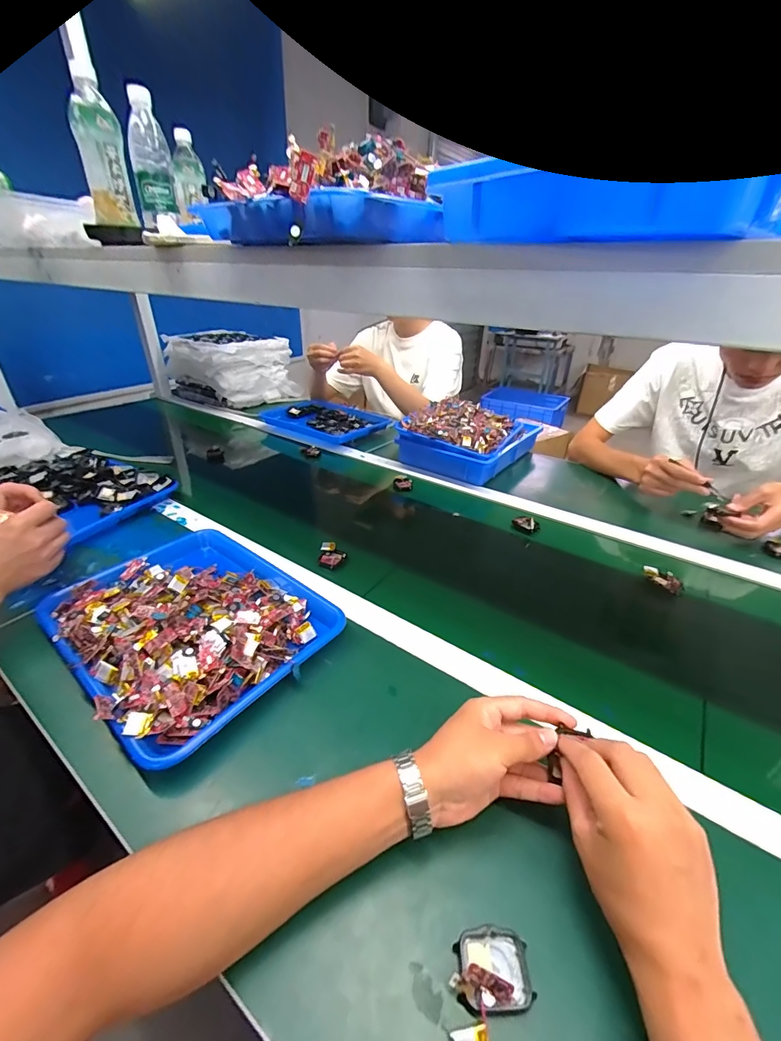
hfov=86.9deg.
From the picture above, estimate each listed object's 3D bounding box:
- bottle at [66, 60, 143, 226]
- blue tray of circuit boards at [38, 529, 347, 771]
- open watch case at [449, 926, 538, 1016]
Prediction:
[{"bbox_3d":[-0.438,-0.550,0.631,0.064,0.165,0.081,-15,34,-25],"label":"bottle"},{"bbox_3d":[-0.249,0.114,0.522,0.329,0.057,0.262,24,37,33],"label":"blue tray of circuit boards"},{"bbox_3d":[0.066,0.289,0.267,0.052,0.020,0.038,-2,31,-6],"label":"open watch case"}]

